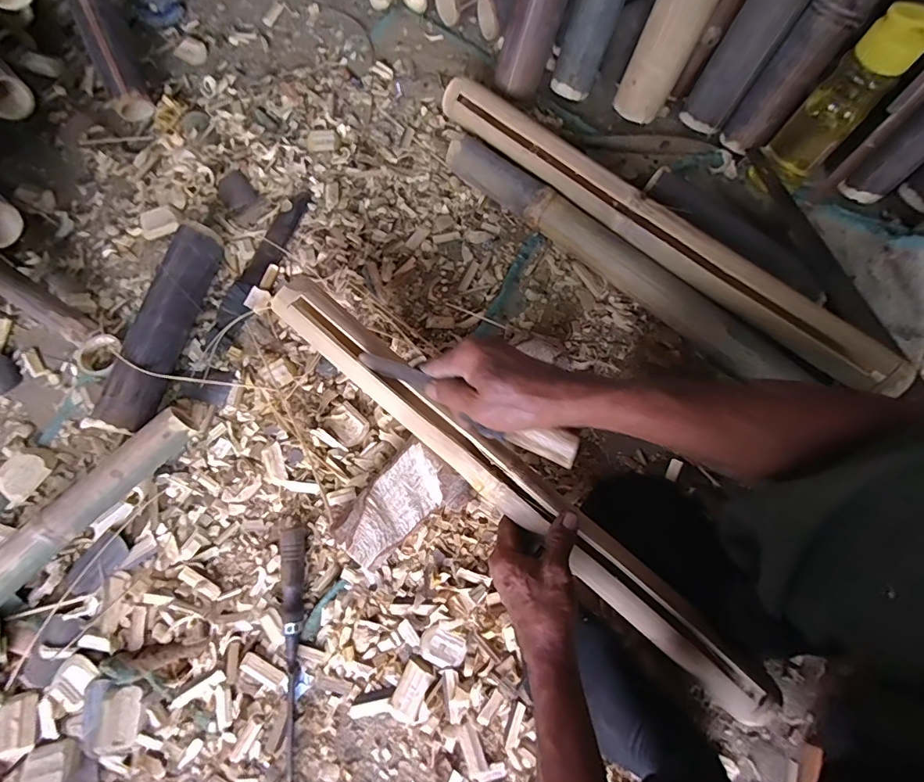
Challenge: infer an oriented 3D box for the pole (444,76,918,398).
[{"bbox_3d":[0.219,-0.224,0.573,0.624,0.063,0.053,40,78,8],"label":"pole"}]

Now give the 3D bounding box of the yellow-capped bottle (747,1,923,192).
[{"bbox_3d":[0.459,-0.345,0.559,0.068,0.221,0.077,42,79,9],"label":"yellow-capped bottle"}]

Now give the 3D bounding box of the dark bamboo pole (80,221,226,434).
[{"bbox_3d":[-0.362,-0.078,0.562,0.056,0.058,0.266,14,76,2],"label":"dark bamboo pole"}]

